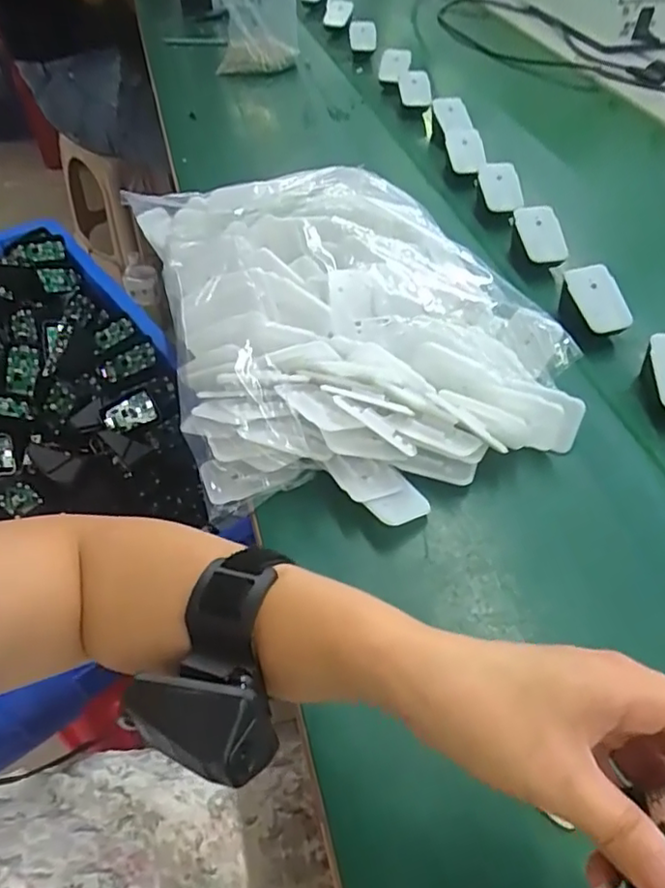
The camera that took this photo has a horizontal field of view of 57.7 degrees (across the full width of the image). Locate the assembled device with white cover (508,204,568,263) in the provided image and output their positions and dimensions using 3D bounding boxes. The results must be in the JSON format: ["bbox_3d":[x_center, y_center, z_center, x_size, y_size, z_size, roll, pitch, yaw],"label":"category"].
[{"bbox_3d":[0.213,-0.213,0.617,0.045,0.017,0.064,-11,82,-7],"label":"assembled device with white cover"}]

